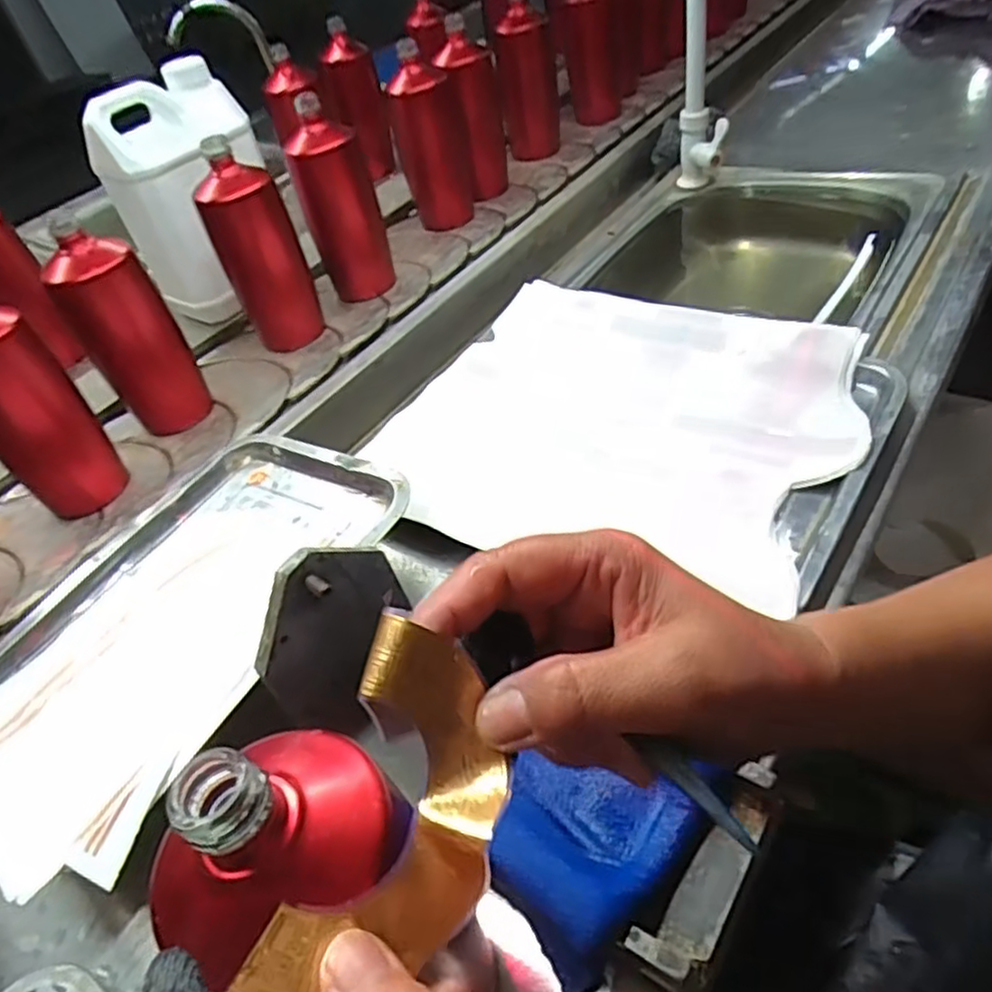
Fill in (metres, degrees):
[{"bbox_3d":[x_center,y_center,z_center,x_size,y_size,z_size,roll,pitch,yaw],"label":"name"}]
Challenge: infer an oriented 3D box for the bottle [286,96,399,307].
[{"bbox_3d":[-0.172,-0.328,0.790,0.078,0.192,0.058,29,55,26],"label":"bottle"}]

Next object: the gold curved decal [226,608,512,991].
[{"bbox_3d":[-0.026,0.085,0.190,0.046,0.028,0.094,28,73,-21],"label":"gold curved decal"}]

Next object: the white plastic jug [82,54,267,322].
[{"bbox_3d":[-0.314,-0.319,0.782,0.137,0.231,0.139,21,52,21],"label":"white plastic jug"}]

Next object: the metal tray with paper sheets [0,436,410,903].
[{"bbox_3d":[-0.214,0.076,0.478,0.200,0.052,0.309,20,52,20],"label":"metal tray with paper sheets"}]

